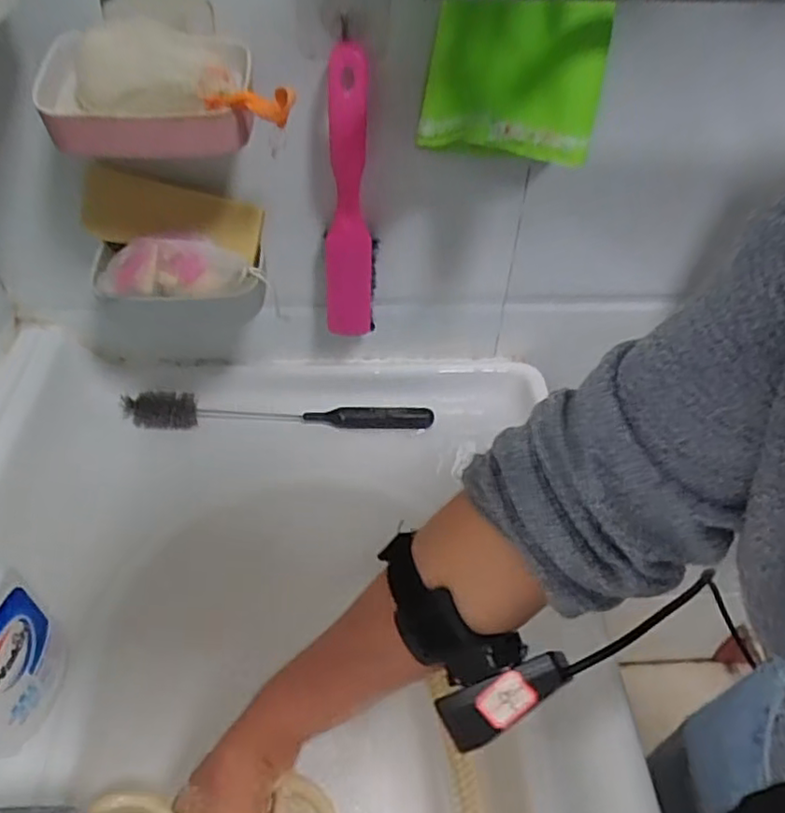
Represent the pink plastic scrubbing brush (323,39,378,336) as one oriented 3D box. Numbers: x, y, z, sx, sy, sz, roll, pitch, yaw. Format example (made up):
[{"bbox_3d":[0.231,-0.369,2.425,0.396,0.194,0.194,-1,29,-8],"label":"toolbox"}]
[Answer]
[{"bbox_3d":[-0.034,-0.156,0.524,0.043,0.239,0.033,1,47,-2],"label":"pink plastic scrubbing brush"}]

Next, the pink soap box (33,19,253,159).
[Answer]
[{"bbox_3d":[-0.151,-0.198,0.408,0.119,0.059,0.072,-3,47,-5],"label":"pink soap box"}]

